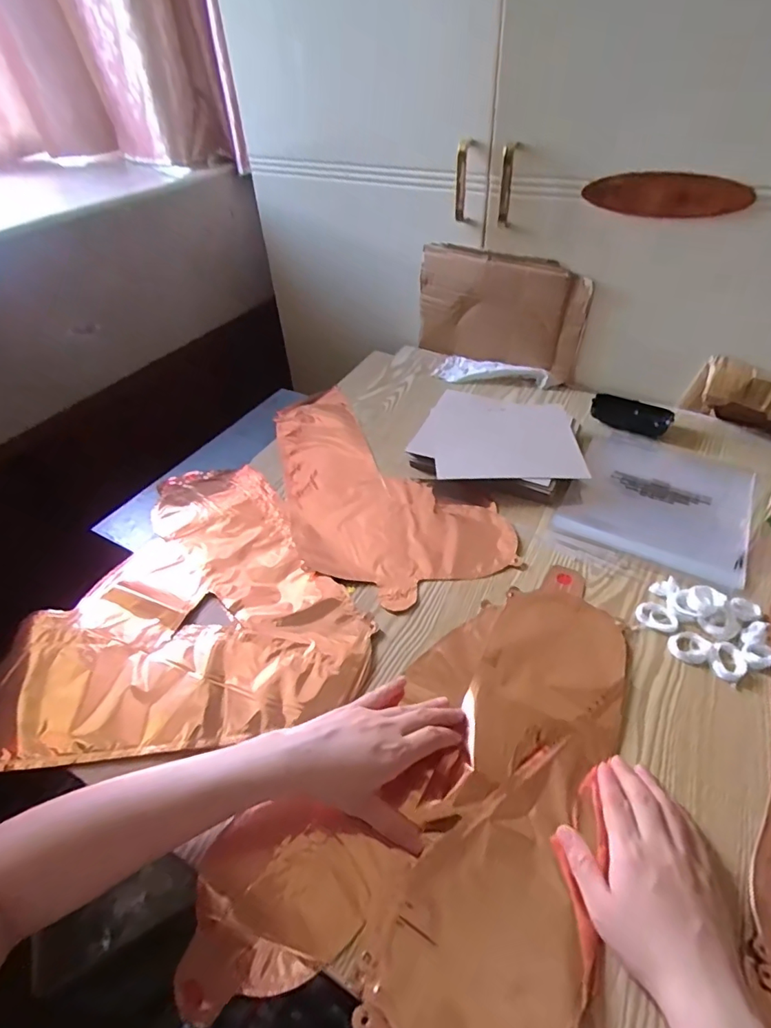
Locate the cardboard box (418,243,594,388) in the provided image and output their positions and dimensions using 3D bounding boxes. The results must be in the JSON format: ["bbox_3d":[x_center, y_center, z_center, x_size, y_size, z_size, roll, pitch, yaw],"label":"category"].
[{"bbox_3d":[0.180,-0.323,0.821,0.276,0.172,0.029,24,50,25],"label":"cardboard box"}]

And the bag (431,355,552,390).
[{"bbox_3d":[0.173,-0.233,0.837,0.184,0.026,0.073,20,49,22],"label":"bag"}]

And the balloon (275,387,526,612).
[{"bbox_3d":[-0.029,-0.051,0.679,0.224,0.012,0.422,-19,46,-16],"label":"balloon"}]

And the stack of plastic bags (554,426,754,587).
[{"bbox_3d":[0.343,-0.025,0.636,0.199,0.014,0.234,21,49,22],"label":"stack of plastic bags"}]

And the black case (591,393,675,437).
[{"bbox_3d":[0.358,-0.145,0.739,0.107,0.033,0.034,22,49,23],"label":"black case"}]

